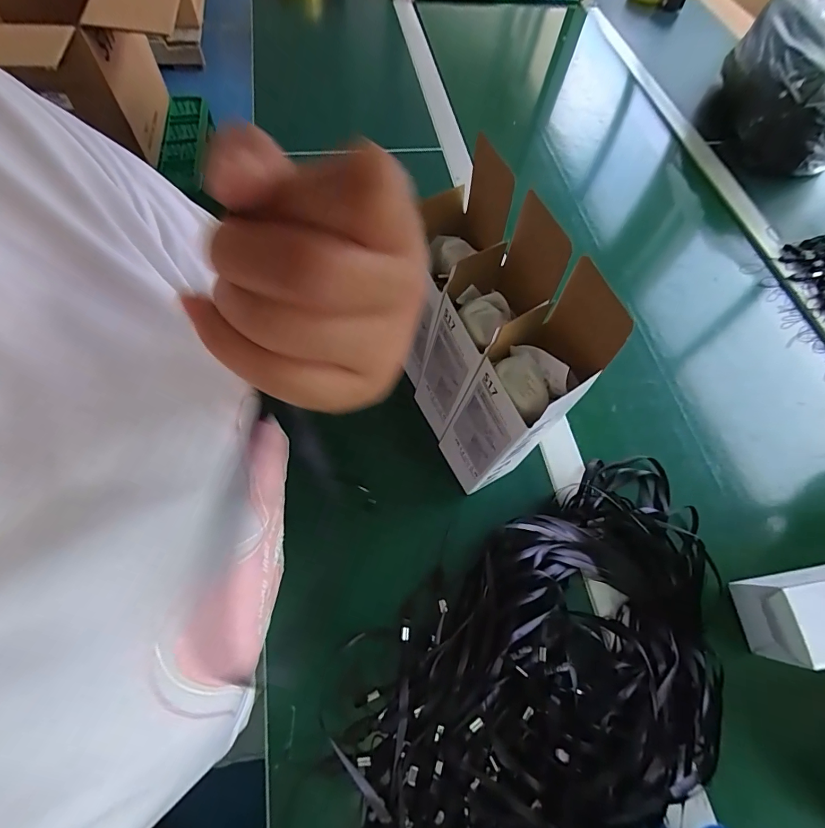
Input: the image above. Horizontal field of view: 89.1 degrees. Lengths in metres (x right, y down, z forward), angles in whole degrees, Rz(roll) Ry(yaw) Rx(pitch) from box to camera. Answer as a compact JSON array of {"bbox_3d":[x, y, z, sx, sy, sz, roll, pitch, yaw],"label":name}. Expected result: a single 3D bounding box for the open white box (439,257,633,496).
[{"bbox_3d":[0.088,-0.010,0.335,0.084,0.191,0.072,-27,68,-17],"label":"open white box"}]

